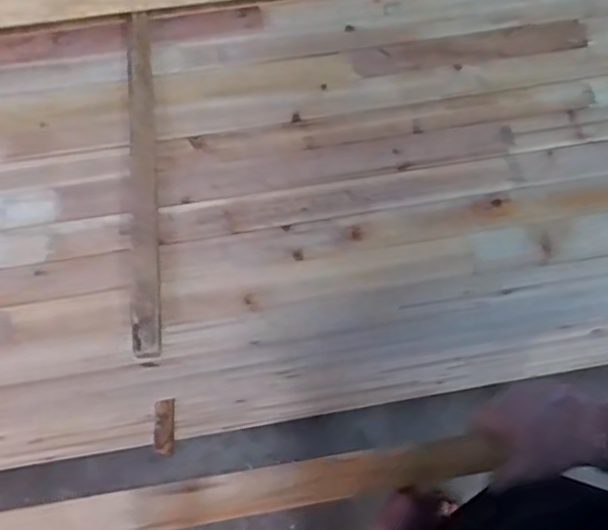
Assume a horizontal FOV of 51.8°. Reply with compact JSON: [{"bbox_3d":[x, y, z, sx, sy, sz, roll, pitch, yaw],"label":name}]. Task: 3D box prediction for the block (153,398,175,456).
[{"bbox_3d":[-0.197,0.228,0.882,0.030,0.020,0.076,-4,69,-2],"label":"block"}]

